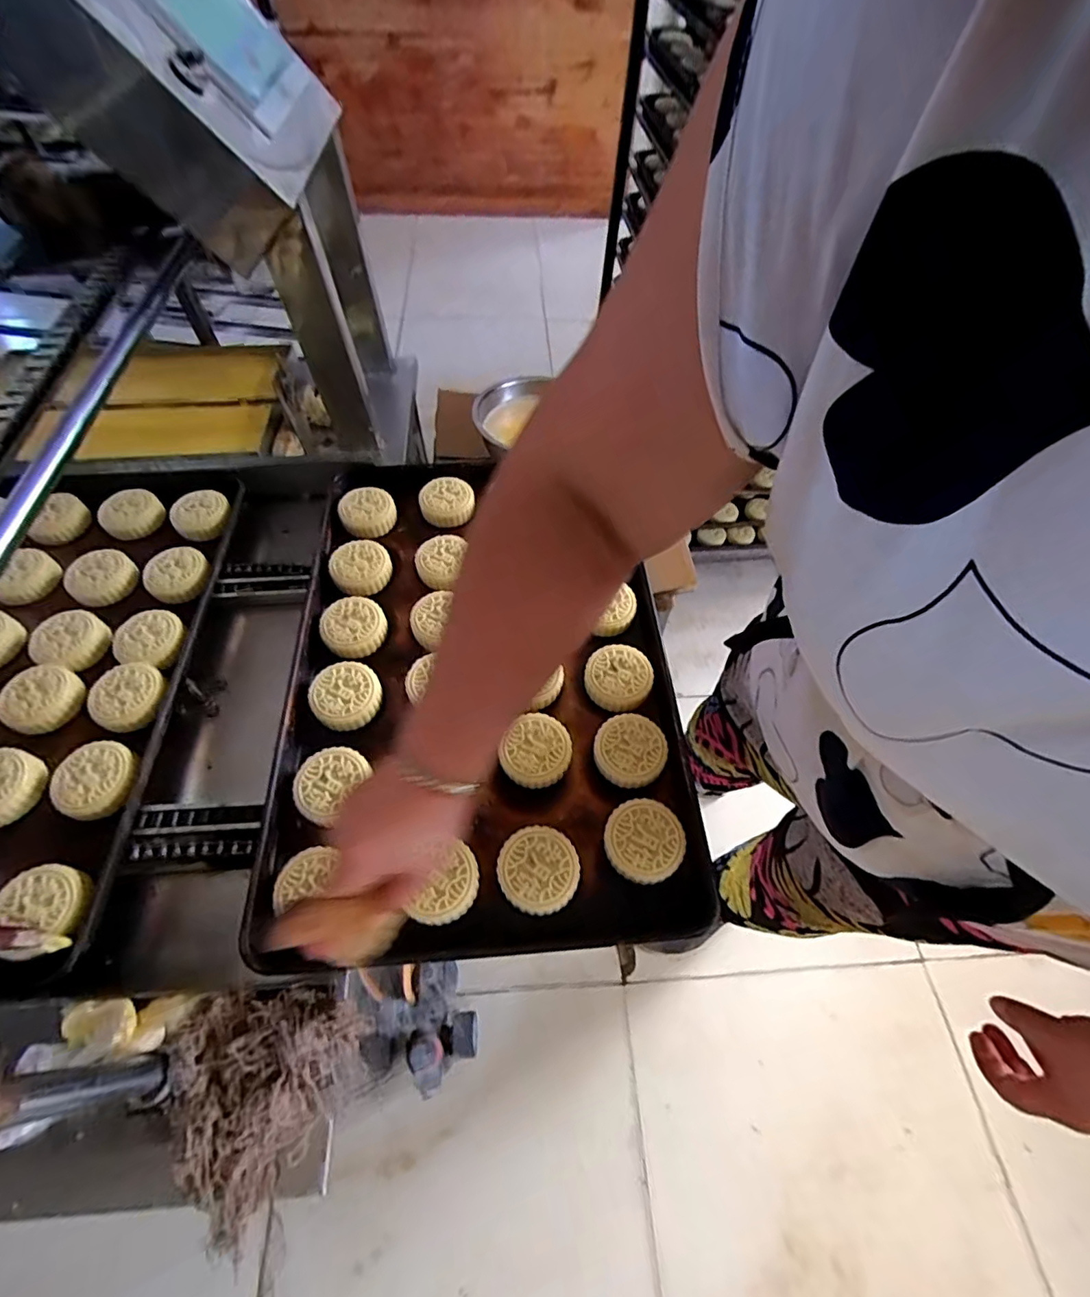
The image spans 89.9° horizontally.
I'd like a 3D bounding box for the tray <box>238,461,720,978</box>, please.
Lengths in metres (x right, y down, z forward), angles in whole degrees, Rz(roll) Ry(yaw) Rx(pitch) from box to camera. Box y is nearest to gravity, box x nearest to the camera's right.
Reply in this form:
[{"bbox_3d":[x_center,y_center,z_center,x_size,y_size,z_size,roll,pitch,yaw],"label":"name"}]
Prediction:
[{"bbox_3d":[-0.091,0.013,0.606,0.423,0.051,0.589,-4,60,-2],"label":"tray"}]

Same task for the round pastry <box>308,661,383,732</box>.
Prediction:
[{"bbox_3d":[-0.210,0.049,0.575,0.068,0.026,0.068,1,56,-2],"label":"round pastry"}]

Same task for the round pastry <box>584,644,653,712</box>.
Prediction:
[{"bbox_3d":[0.078,0.031,0.587,0.069,0.026,0.068,1,56,-2],"label":"round pastry"}]

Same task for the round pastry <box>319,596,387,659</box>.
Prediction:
[{"bbox_3d":[-0.218,-0.026,0.620,0.068,0.030,0.067,1,56,-2],"label":"round pastry"}]

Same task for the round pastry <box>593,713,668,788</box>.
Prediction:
[{"bbox_3d":[0.085,0.100,0.543,0.068,0.023,0.069,34,61,19],"label":"round pastry"}]

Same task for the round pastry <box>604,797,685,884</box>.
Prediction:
[{"bbox_3d":[0.090,0.173,0.497,0.068,0.020,0.069,1,56,-2],"label":"round pastry"}]

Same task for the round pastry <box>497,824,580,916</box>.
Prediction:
[{"bbox_3d":[-0.006,0.194,0.482,0.068,0.022,0.068,1,56,-2],"label":"round pastry"}]

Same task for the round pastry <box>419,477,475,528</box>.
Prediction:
[{"bbox_3d":[-0.131,-0.196,0.733,0.070,0.036,0.070,1,50,-1],"label":"round pastry"}]

